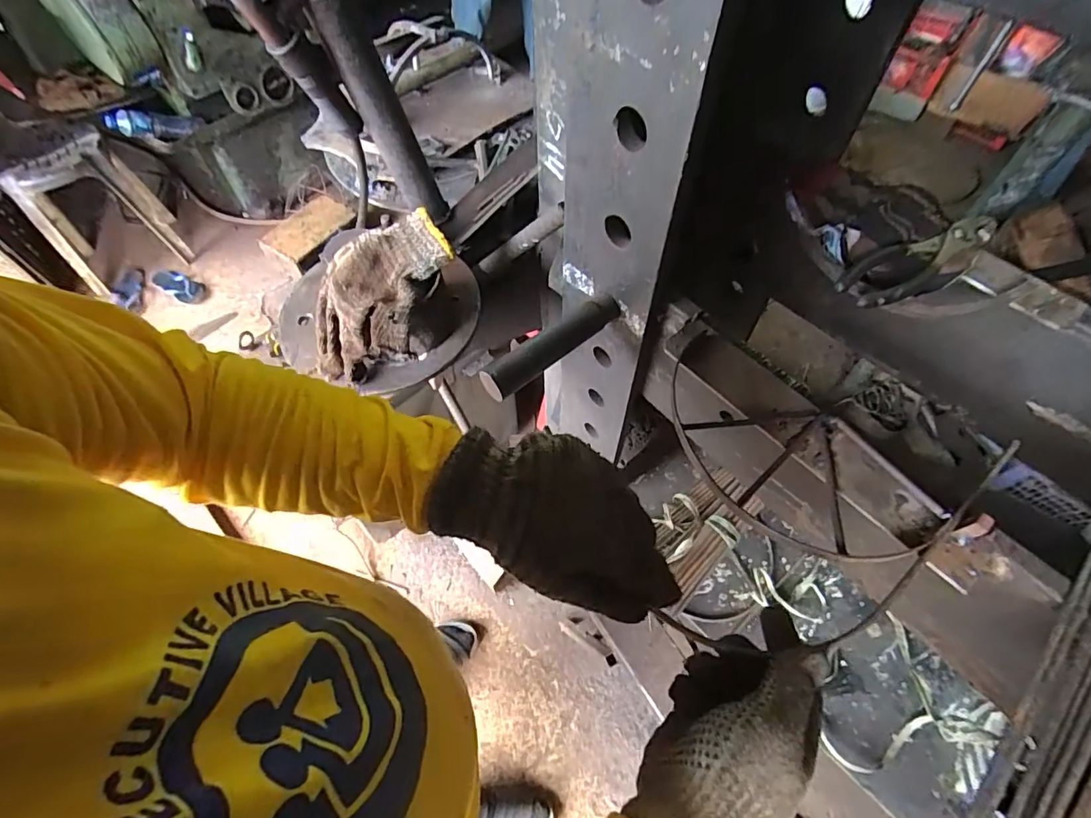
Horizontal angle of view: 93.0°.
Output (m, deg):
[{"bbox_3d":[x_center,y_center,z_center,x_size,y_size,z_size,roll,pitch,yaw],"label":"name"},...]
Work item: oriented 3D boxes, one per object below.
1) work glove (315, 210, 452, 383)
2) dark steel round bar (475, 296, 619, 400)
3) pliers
[{"bbox_3d":[-0.184,-0.120,0.578,0.119,0.107,0.173,23,62,15],"label":"work glove"},{"bbox_3d":[0.006,-0.064,0.517,0.160,0.035,0.024,-36,64,-19],"label":"dark steel round bar"},{"bbox_3d":[0.357,-0.148,0.498,0.187,0.017,0.056,-29,62,-16],"label":"pliers"}]

